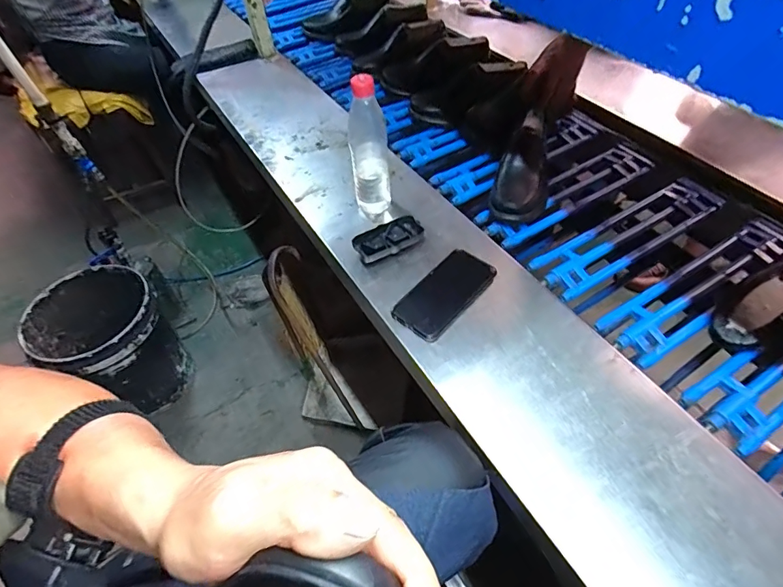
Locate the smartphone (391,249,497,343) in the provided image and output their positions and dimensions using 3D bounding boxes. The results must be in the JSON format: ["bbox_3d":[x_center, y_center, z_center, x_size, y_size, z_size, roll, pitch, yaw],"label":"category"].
[{"bbox_3d":[0.079,-0.002,0.651,0.079,0.008,0.165,34,61,27],"label":"smartphone"}]

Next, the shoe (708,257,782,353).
[{"bbox_3d":[0.567,-0.009,0.645,0.265,0.060,0.083,-39,57,-5],"label":"shoe"}]

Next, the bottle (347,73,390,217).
[{"bbox_3d":[-0.035,-0.215,0.697,0.059,0.227,0.054,-6,51,0],"label":"bottle"}]

